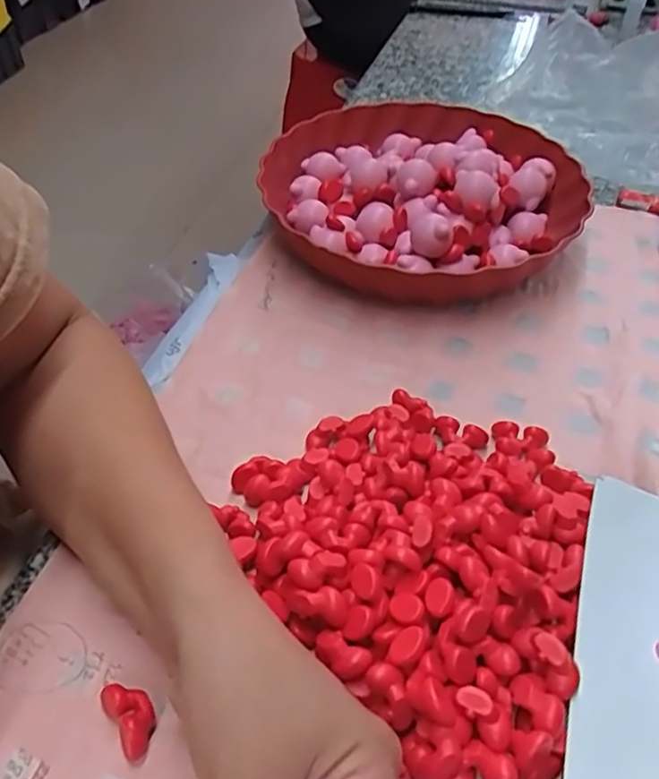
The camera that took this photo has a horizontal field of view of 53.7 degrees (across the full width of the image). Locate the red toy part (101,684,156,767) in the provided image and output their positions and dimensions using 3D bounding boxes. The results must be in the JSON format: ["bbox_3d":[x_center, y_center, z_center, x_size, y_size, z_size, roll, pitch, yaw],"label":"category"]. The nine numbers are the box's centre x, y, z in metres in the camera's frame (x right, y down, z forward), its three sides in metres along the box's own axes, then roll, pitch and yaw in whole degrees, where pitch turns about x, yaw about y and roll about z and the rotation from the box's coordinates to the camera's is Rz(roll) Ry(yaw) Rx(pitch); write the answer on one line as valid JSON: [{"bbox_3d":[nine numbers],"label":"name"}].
[{"bbox_3d":[-0.082,0.136,0.270,0.016,0.015,0.029,-28,52,-23],"label":"red toy part"}]

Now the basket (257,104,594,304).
[{"bbox_3d":[0.074,-0.155,0.518,0.242,0.061,0.249,-2,46,-1],"label":"basket"}]

